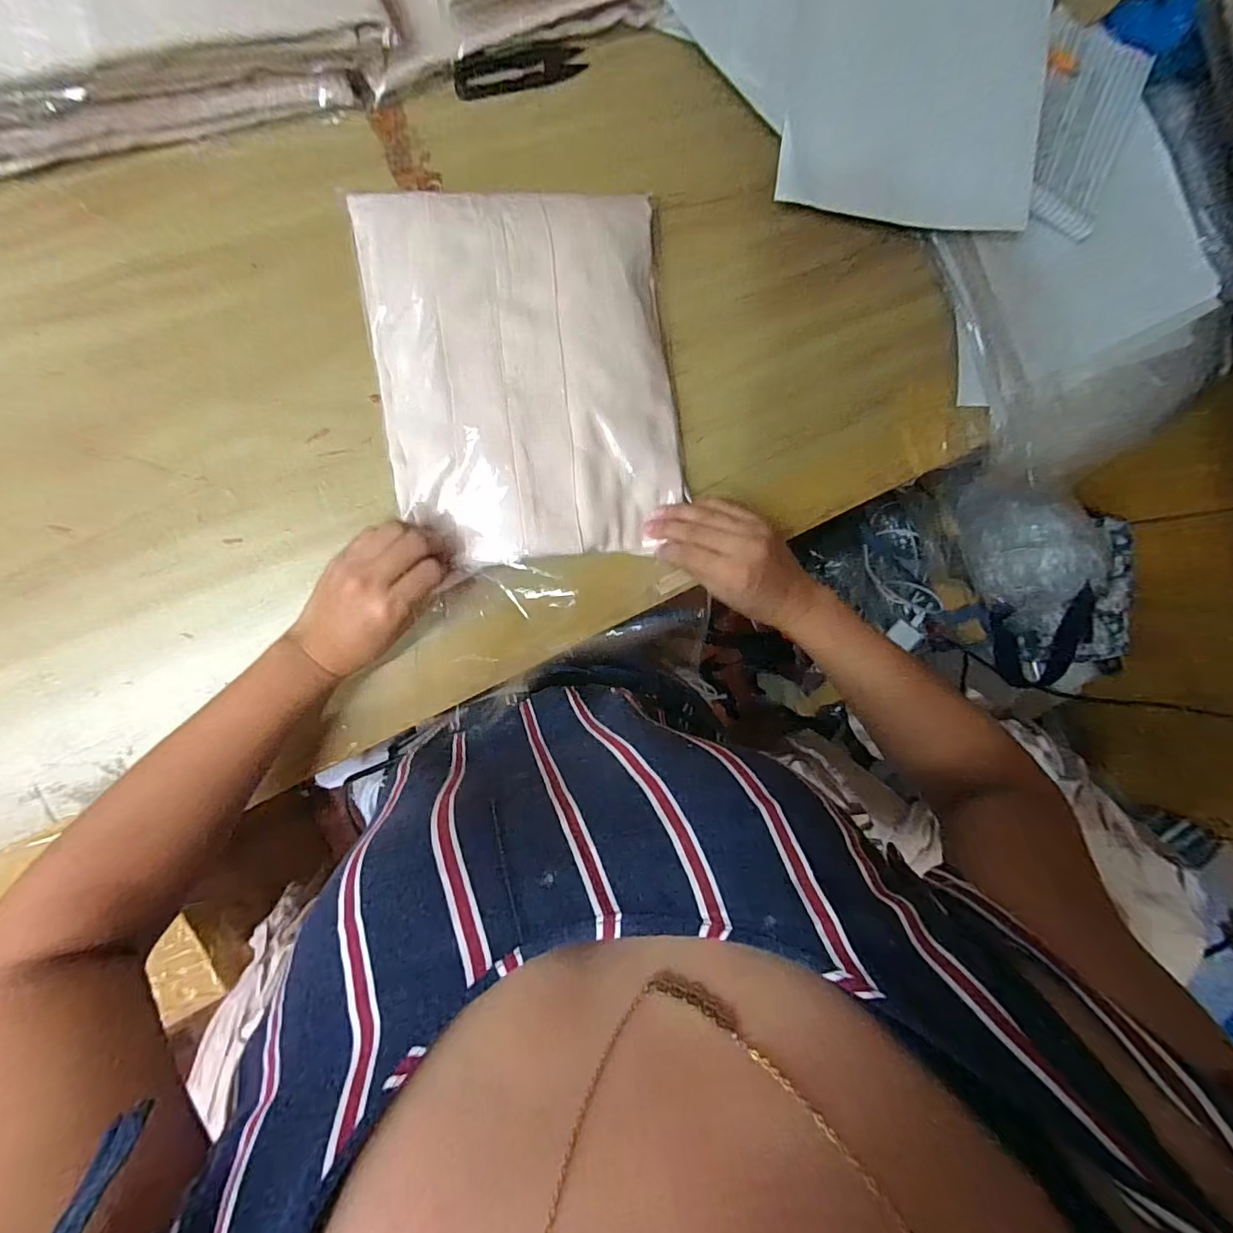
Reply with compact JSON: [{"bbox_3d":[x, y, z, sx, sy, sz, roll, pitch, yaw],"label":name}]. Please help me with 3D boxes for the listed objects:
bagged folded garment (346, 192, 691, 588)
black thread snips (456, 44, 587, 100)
[{"bbox_3d":[-0.060,-0.166,0.375,0.203,0.020,0.248,-9,93,-9],"label":"bagged folded garment"},{"bbox_3d":[-0.070,-0.400,0.386,0.099,0.027,0.010,-26,60,-8],"label":"black thread snips"}]

